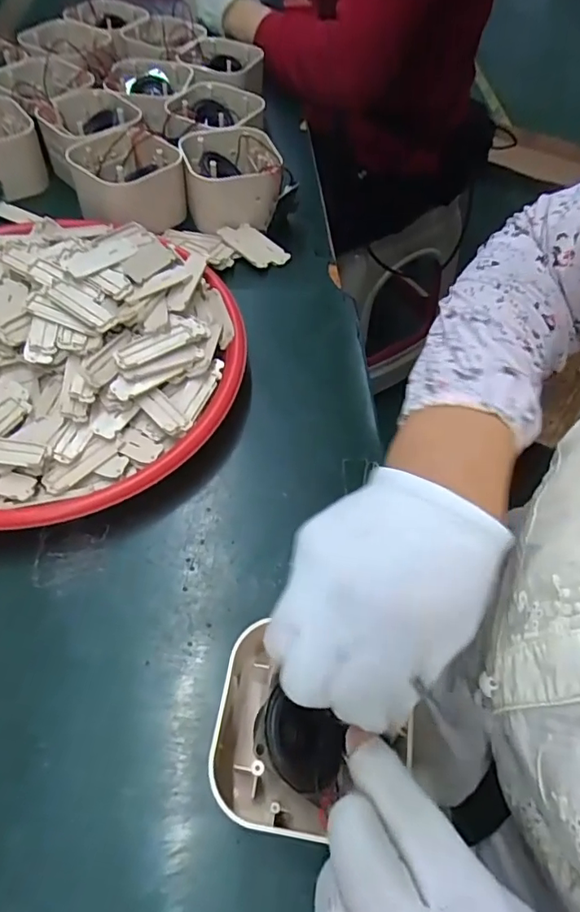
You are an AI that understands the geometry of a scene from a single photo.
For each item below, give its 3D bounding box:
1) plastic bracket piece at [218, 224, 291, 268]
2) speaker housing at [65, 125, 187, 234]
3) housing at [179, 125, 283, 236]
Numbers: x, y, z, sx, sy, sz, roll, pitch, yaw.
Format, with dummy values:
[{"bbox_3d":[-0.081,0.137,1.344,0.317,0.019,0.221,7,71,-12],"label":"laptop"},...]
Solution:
[{"bbox_3d":[-0.035,-0.199,0.509,0.065,0.006,0.037,44,59,15],"label":"plastic bracket piece"},{"bbox_3d":[-0.154,-0.263,0.514,0.097,0.052,0.091,-16,59,-14],"label":"speaker housing"},{"bbox_3d":[-0.058,-0.271,0.530,0.088,0.062,0.093,-6,57,-9],"label":"housing"}]

